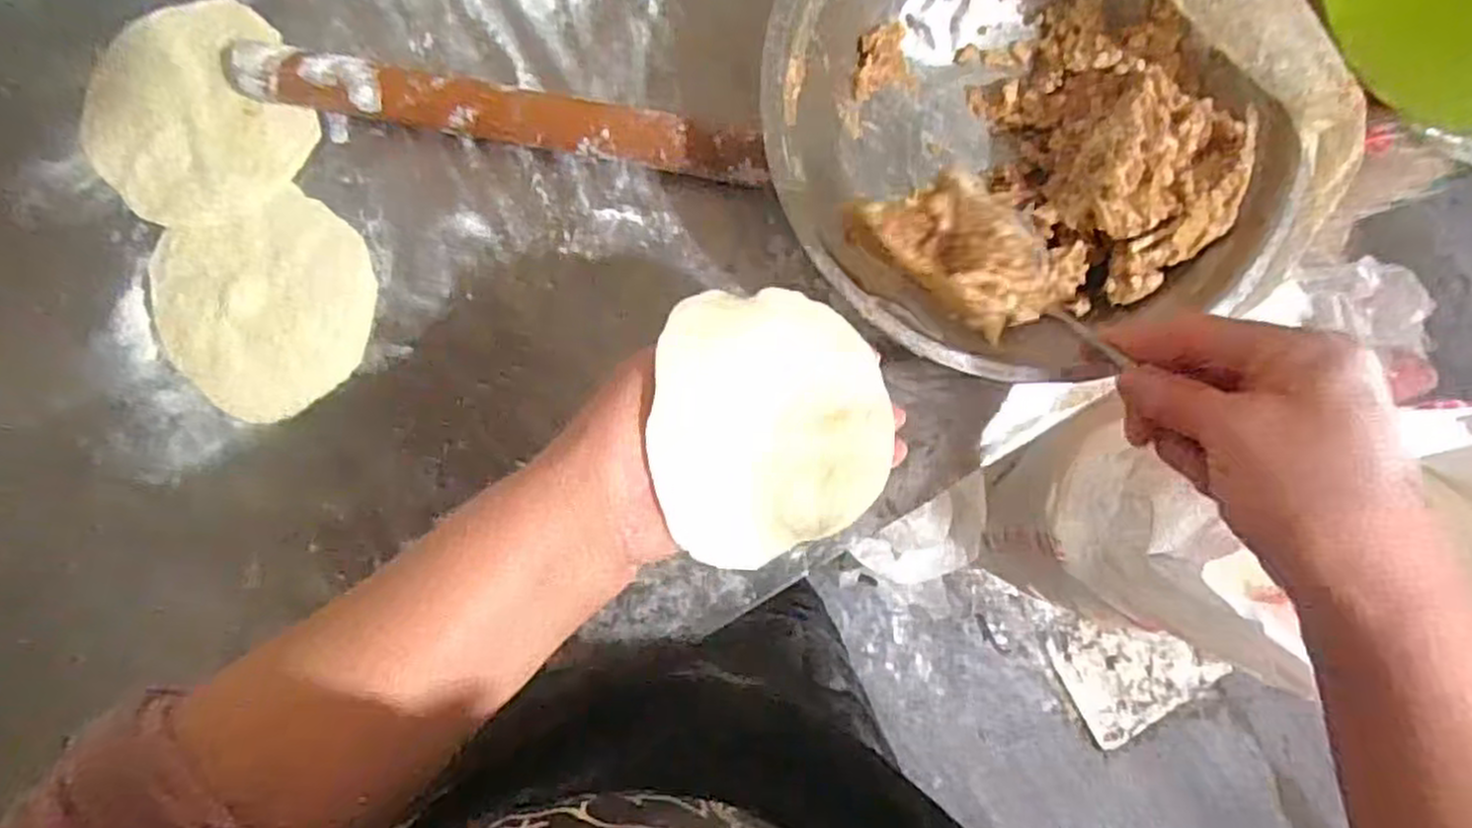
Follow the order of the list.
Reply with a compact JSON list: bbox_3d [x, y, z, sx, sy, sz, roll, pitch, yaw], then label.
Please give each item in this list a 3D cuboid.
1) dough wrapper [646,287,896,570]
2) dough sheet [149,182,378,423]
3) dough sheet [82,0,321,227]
[{"bbox_3d":[0.014,0.006,0.304,0.093,0.013,0.104,7,88,-18],"label":"dough wrapper"},{"bbox_3d":[-0.245,-0.056,0.408,0.111,0.007,0.106,-23,91,-1],"label":"dough sheet"},{"bbox_3d":[-0.281,-0.156,0.407,0.114,0.008,0.113,-45,91,-1],"label":"dough sheet"}]

